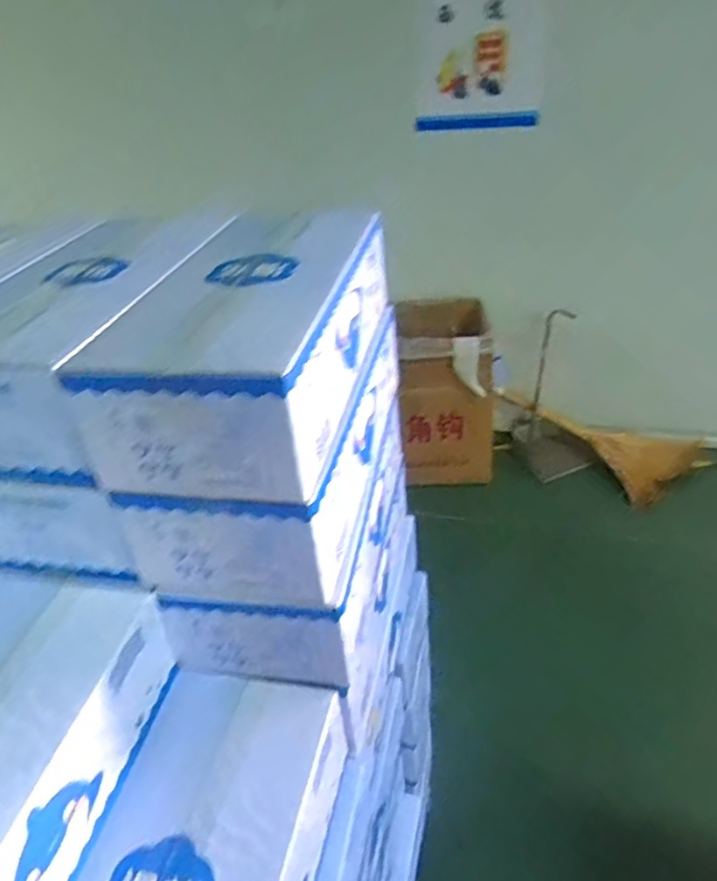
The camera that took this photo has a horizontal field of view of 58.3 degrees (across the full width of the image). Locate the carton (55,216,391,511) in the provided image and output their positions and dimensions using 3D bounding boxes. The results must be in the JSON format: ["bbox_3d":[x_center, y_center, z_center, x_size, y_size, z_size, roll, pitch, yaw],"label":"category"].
[{"bbox_3d":[-0.099,-0.109,0.642,0.186,0.128,0.374,2,35,12],"label":"carton"}]

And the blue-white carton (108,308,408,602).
[{"bbox_3d":[-0.069,-0.009,0.720,0.188,0.114,0.403,4,35,15],"label":"blue-white carton"}]

